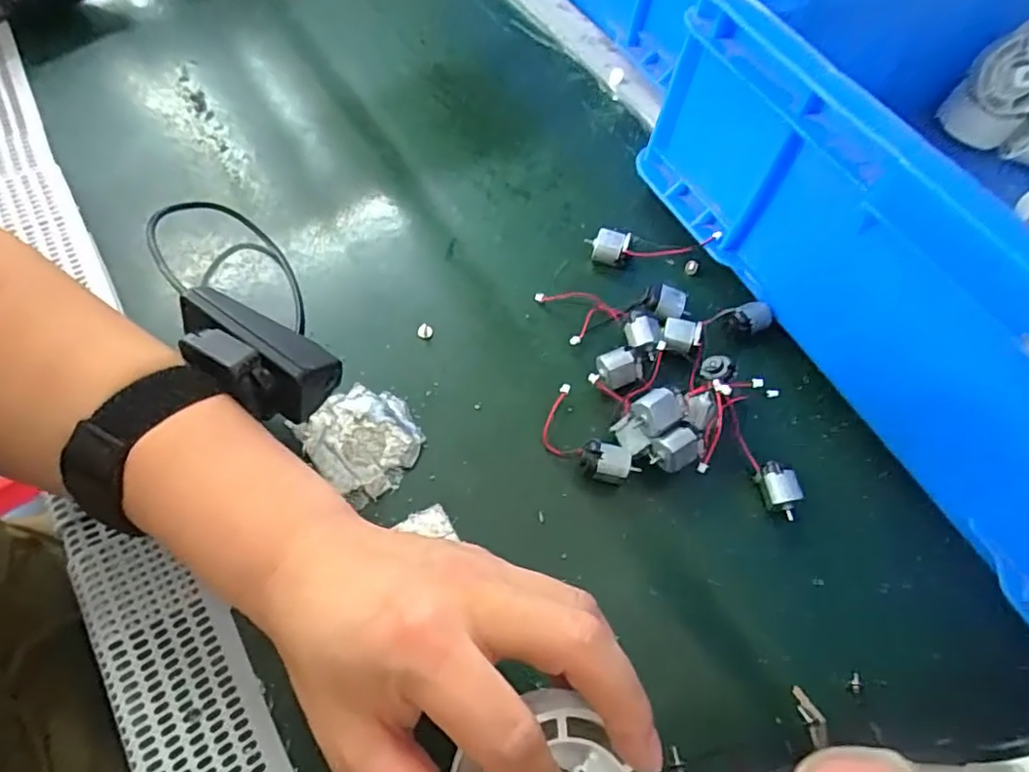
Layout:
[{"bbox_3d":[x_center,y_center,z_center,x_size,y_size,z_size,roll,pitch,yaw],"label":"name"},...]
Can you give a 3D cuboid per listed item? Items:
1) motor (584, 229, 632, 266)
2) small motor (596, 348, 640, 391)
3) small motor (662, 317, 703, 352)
[{"bbox_3d":[0.056,-0.085,0.376,0.025,0.014,0.019,20,57,4],"label":"motor"},{"bbox_3d":[0.055,-0.009,0.330,0.019,0.014,0.018,0,60,-1],"label":"small motor"},{"bbox_3d":[0.093,-0.029,0.341,0.022,0.010,0.016,23,57,6],"label":"small motor"}]

